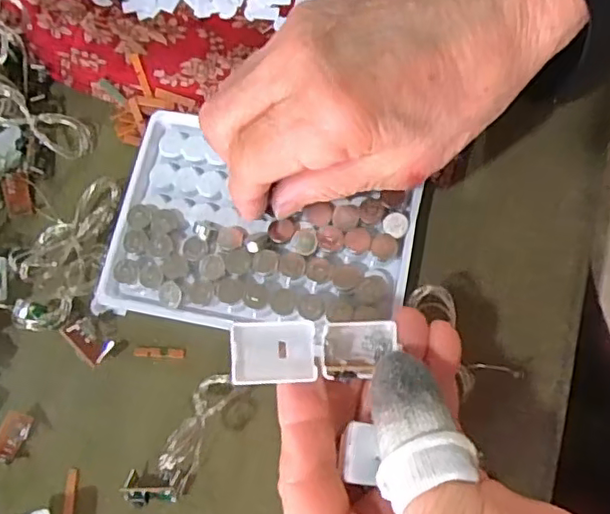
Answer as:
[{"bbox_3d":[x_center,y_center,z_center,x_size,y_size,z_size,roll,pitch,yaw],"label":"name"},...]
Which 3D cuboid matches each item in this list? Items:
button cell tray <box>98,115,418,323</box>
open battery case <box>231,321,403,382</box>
[{"bbox_3d":[-0.019,-0.014,0.266,0.128,0.019,0.090,9,77,1],"label":"button cell tray"},{"bbox_3d":[0.003,0.030,0.201,0.055,0.012,0.019,-1,76,-20],"label":"open battery case"}]

